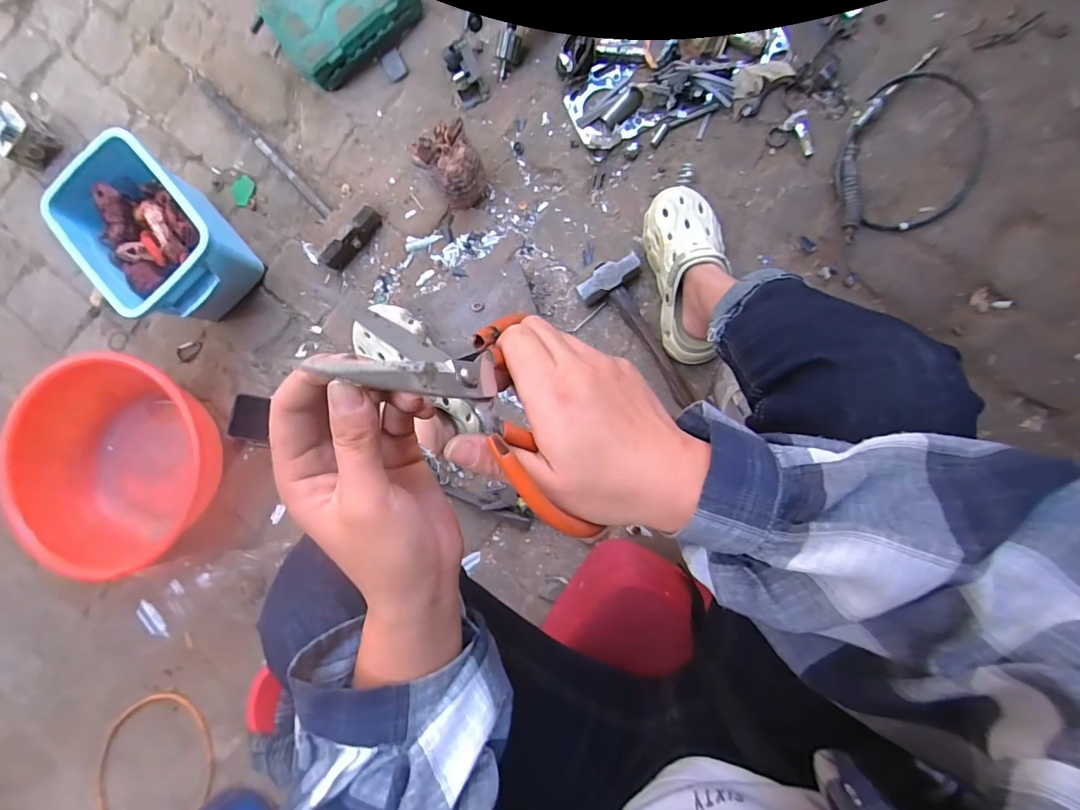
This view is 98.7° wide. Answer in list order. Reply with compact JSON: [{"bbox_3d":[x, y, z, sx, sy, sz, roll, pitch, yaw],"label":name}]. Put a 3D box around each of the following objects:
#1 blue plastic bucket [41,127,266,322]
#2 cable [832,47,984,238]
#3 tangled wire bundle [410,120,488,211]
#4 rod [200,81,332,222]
[{"bbox_3d":[-0.615,-0.265,0.760,0.192,0.143,0.261,-40,85,4],"label":"blue plastic bucket"},{"bbox_3d":[0.507,-0.360,0.639,0.181,0.035,0.239,-4,88,7],"label":"cable"},{"bbox_3d":[-0.133,-0.368,0.719,0.080,0.119,0.075,0,89,7],"label":"tangled wire bundle"},{"bbox_3d":[-0.483,-0.450,0.808,0.019,0.017,0.370,-45,84,4],"label":"rod"}]

